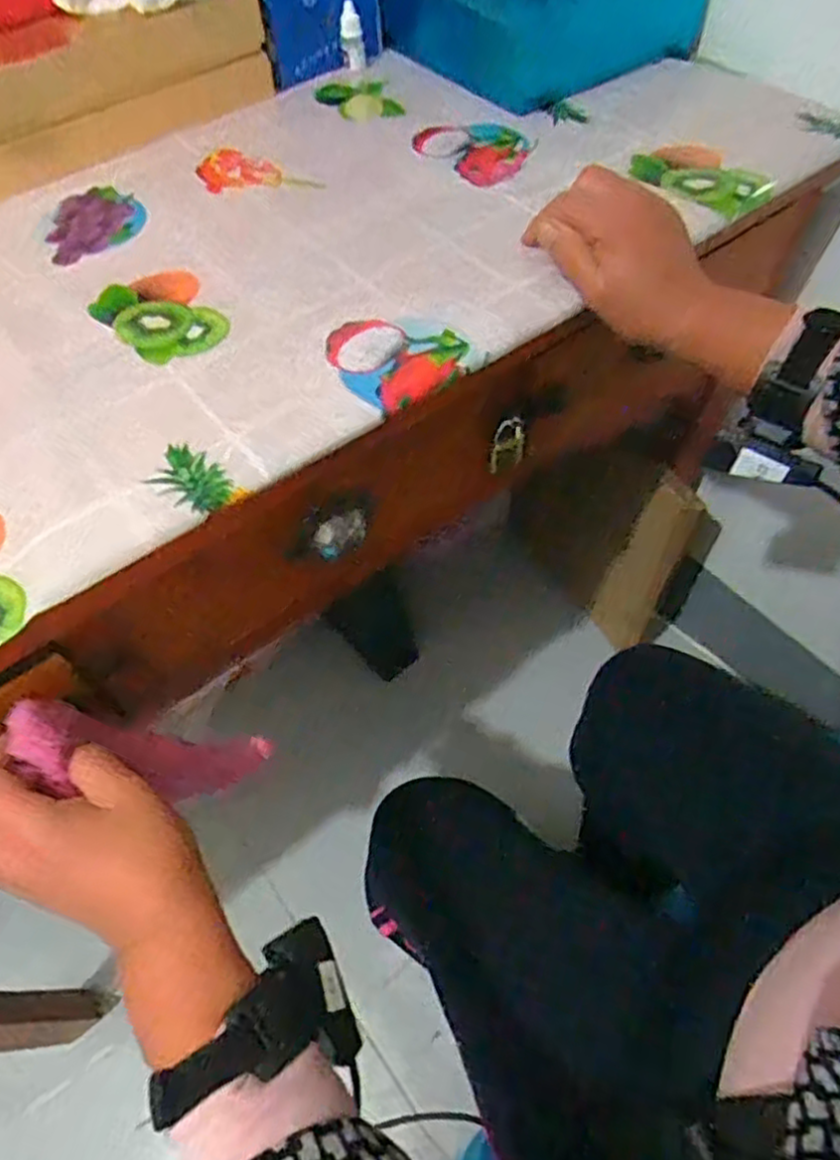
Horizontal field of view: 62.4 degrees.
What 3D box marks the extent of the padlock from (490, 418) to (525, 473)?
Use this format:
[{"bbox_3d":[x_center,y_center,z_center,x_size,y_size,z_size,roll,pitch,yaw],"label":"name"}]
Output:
[{"bbox_3d":[0.073,-0.110,0.573,0.025,0.064,0.015,7,57,6],"label":"padlock"}]

